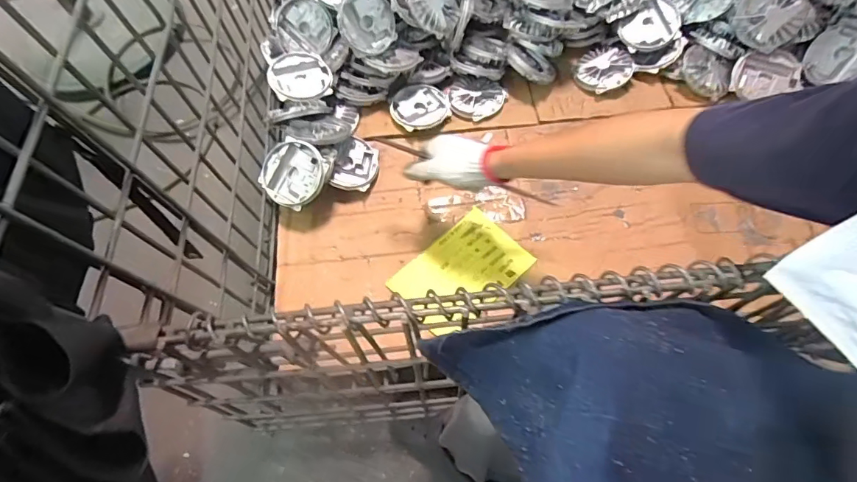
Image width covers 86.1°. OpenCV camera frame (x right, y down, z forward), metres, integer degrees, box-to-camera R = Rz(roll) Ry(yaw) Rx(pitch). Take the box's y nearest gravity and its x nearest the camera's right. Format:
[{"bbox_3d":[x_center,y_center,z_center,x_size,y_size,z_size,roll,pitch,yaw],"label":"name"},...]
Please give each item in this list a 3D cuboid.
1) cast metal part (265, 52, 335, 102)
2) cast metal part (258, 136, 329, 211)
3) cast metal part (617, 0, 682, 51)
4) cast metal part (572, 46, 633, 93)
[{"bbox_3d":[-0.235,-0.301,0.843,0.109,0.027,0.117,-1,66,2],"label":"cast metal part"},{"bbox_3d":[-0.225,-0.113,0.777,0.109,0.032,0.107,27,92,13],"label":"cast metal part"},{"bbox_3d":[0.416,-0.402,0.861,0.103,0.016,0.085,-37,91,9],"label":"cast metal part"},{"bbox_3d":[0.333,-0.329,0.876,0.098,0.028,0.098,-1,66,2],"label":"cast metal part"}]

